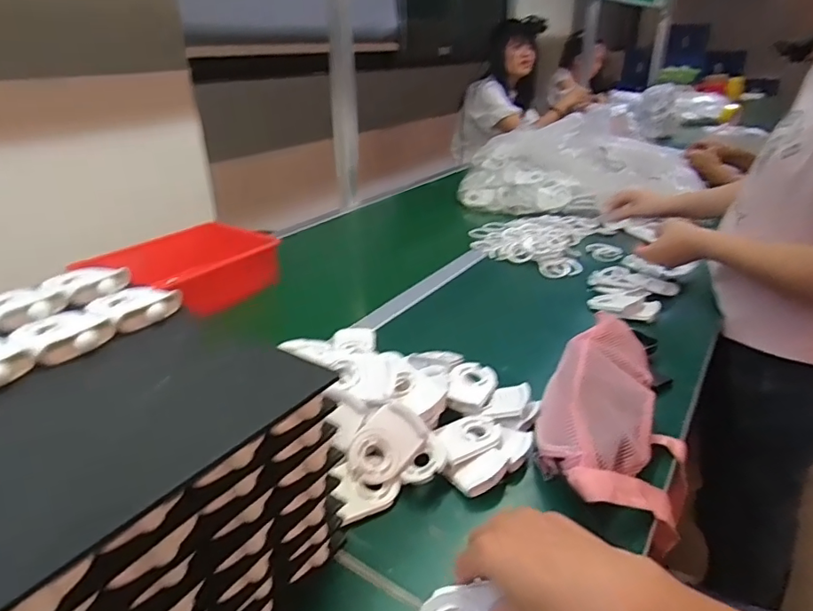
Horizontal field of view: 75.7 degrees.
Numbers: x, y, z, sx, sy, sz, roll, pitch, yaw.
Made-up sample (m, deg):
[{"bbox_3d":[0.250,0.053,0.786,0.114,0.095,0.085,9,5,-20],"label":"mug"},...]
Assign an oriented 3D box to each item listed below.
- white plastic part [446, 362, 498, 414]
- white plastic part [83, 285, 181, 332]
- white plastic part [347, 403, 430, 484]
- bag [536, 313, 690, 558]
[{"bbox_3d":[0.082,0.099,0.650,0.057,0.015,0.086,3,27,7],"label":"white plastic part"},{"bbox_3d":[-0.249,-0.004,0.478,0.086,0.017,0.062,20,34,35],"label":"white plastic part"},{"bbox_3d":[-0.021,0.143,0.538,0.058,0.012,0.082,41,67,11],"label":"white plastic part"},{"bbox_3d":[0.244,0.131,0.609,0.160,0.115,0.304,11,29,22],"label":"bag"}]

